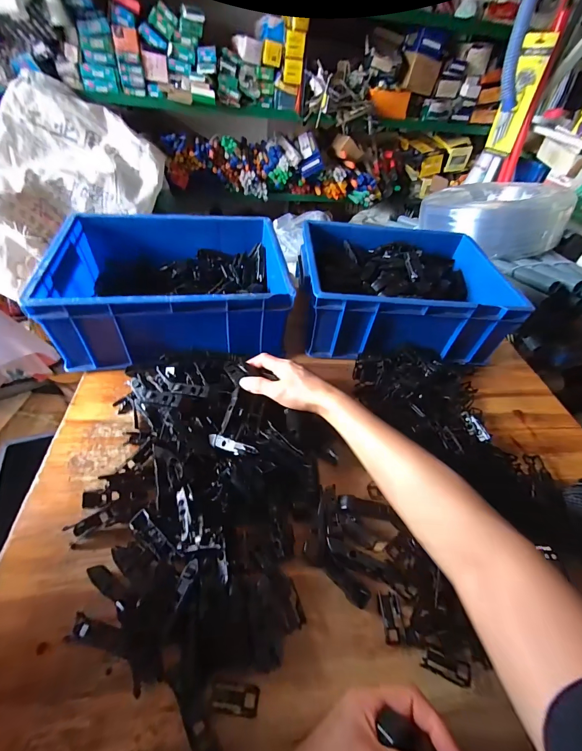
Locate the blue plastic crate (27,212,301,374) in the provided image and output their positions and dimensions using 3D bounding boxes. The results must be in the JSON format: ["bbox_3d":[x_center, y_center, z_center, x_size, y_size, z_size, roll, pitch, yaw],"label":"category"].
[{"bbox_3d":[-0.188,-0.144,0.555,0.329,0.151,0.265,-5,48,-11],"label":"blue plastic crate"}]

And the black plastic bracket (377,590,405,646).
[{"bbox_3d":[0.096,0.233,0.312,0.020,0.009,0.041,0,47,-6],"label":"black plastic bracket"}]

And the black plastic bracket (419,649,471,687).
[{"bbox_3d":[0.137,0.256,0.286,0.039,0.012,0.017,9,46,20],"label":"black plastic bracket"}]

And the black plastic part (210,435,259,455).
[{"bbox_3d":[-0.068,0.079,0.367,0.068,0.012,0.014,8,43,31],"label":"black plastic part"}]

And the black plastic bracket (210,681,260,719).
[{"bbox_3d":[-0.045,0.262,0.262,0.037,0.005,0.018,6,47,0],"label":"black plastic bracket"}]

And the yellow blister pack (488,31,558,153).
[{"bbox_3d":[0.628,-0.766,0.902,0.031,0.256,0.085,-24,55,-15],"label":"yellow blister pack"}]

